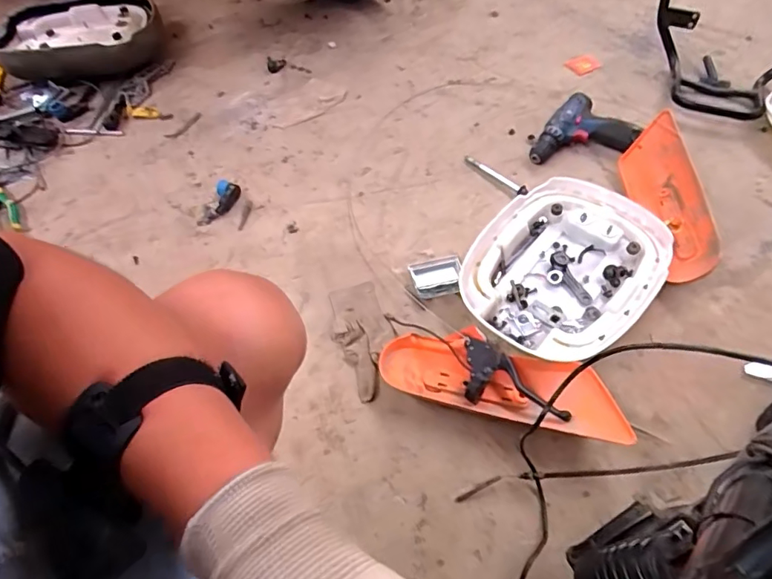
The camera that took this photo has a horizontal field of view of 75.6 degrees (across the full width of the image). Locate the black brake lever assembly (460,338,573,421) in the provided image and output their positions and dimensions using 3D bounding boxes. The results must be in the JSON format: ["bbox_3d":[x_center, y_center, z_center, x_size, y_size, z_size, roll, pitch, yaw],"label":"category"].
[{"bbox_3d":[0.188,0.133,0.729,0.156,0.043,0.094,11,57,10],"label":"black brake lever assembly"}]

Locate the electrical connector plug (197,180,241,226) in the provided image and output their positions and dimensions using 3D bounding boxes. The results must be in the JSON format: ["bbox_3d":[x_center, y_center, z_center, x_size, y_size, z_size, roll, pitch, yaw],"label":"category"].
[{"bbox_3d":[-0.328,-0.168,0.988,0.050,0.034,0.112,28,75,19],"label":"electrical connector plug"}]

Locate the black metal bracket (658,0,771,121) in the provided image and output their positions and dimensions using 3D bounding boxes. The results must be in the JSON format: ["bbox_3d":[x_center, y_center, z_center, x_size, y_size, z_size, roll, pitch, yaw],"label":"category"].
[{"bbox_3d":[0.738,-0.501,1.066,0.352,0.156,0.242,19,58,14],"label":"black metal bracket"}]

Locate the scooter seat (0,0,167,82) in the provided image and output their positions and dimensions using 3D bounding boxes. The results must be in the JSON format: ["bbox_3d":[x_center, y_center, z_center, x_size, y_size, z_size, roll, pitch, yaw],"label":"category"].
[{"bbox_3d":[-0.739,-0.612,1.223,0.373,0.094,0.269,-19,57,-11],"label":"scooter seat"}]

